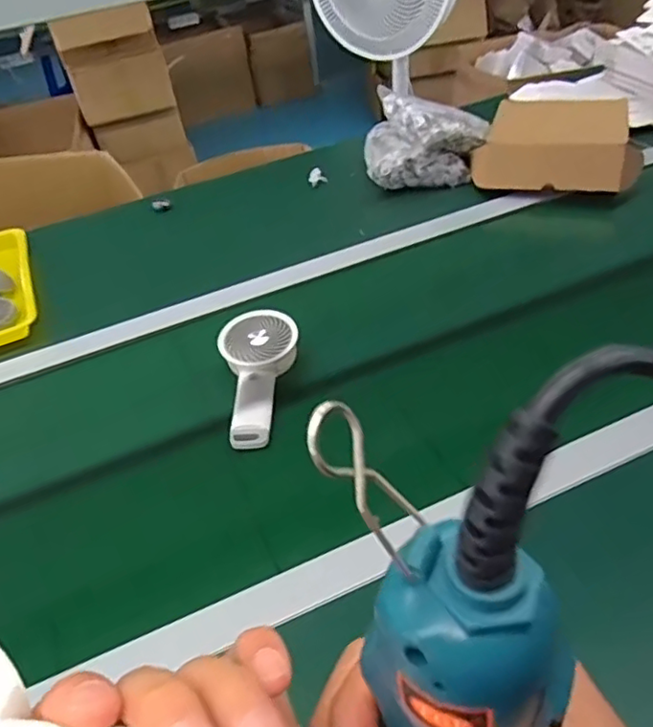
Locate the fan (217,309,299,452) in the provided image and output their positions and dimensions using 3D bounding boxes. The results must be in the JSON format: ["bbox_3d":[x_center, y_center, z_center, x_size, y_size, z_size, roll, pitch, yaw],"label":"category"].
[{"bbox_3d":[-0.089,0.013,0.689,0.086,0.052,0.180,2,42,12],"label":"fan"}]

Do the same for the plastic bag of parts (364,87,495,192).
[{"bbox_3d":[0.165,-0.381,1.030,0.199,0.117,0.151,-2,41,7],"label":"plastic bag of parts"}]

